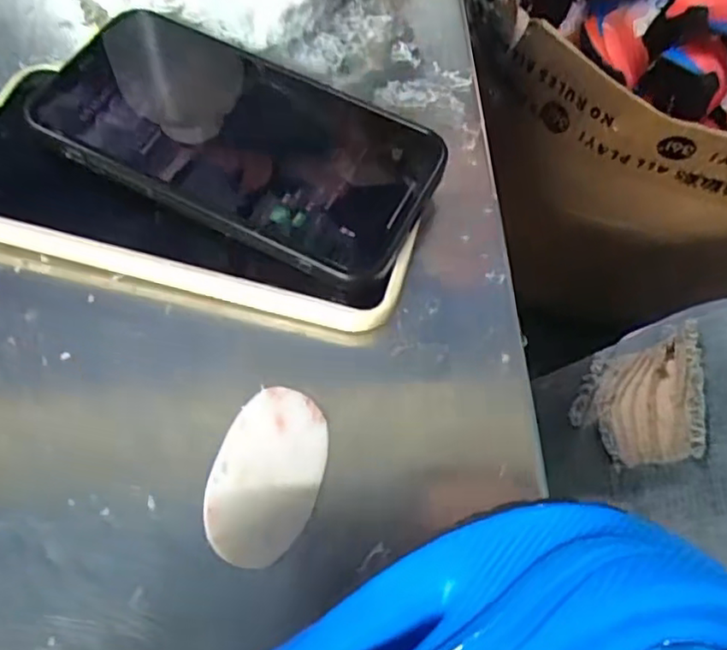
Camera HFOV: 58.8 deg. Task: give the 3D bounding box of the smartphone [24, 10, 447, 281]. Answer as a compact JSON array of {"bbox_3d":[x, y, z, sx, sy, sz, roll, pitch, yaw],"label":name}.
[{"bbox_3d":[-0.047,-0.071,0.240,0.147,0.008,0.073,25,67,7],"label":"smartphone"}]

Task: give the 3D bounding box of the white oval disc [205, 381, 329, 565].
[{"bbox_3d":[-0.030,0.048,0.206,0.033,0.005,0.055,16,63,7],"label":"white oval disc"}]

